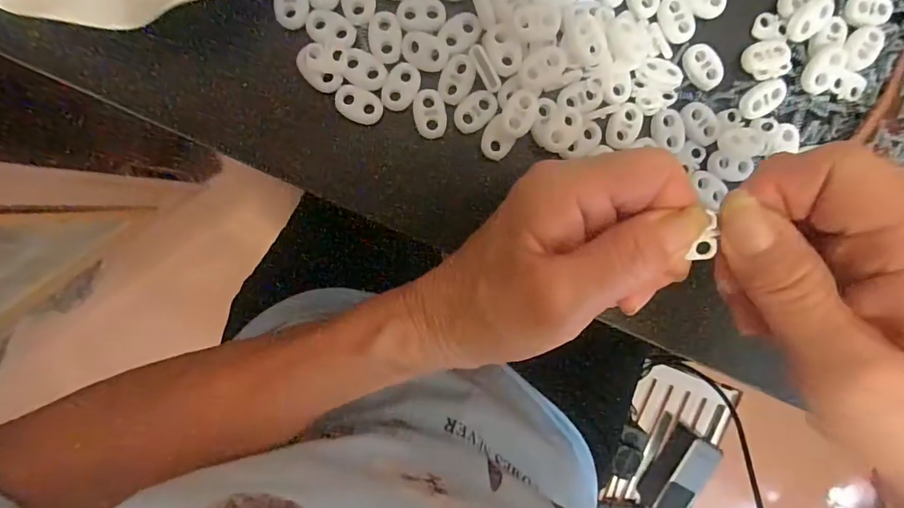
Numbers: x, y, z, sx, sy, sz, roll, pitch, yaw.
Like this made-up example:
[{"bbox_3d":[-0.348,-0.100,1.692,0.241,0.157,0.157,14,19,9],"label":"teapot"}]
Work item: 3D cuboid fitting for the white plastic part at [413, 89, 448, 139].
[{"bbox_3d":[-0.010,-0.066,0.215,0.015,0.004,0.022,-15,97,-3],"label":"white plastic part"}]

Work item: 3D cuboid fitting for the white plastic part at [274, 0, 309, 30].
[{"bbox_3d":[-0.072,-0.113,0.206,0.014,0.004,0.022,0,96,-5],"label":"white plastic part"}]

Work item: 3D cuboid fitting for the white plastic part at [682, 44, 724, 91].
[{"bbox_3d":[0.123,-0.091,0.224,0.015,0.004,0.023,-30,98,-1],"label":"white plastic part"}]

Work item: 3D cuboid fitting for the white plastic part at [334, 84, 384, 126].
[{"bbox_3d":[-0.043,-0.069,0.213,0.022,0.004,0.015,20,94,-6],"label":"white plastic part"}]

